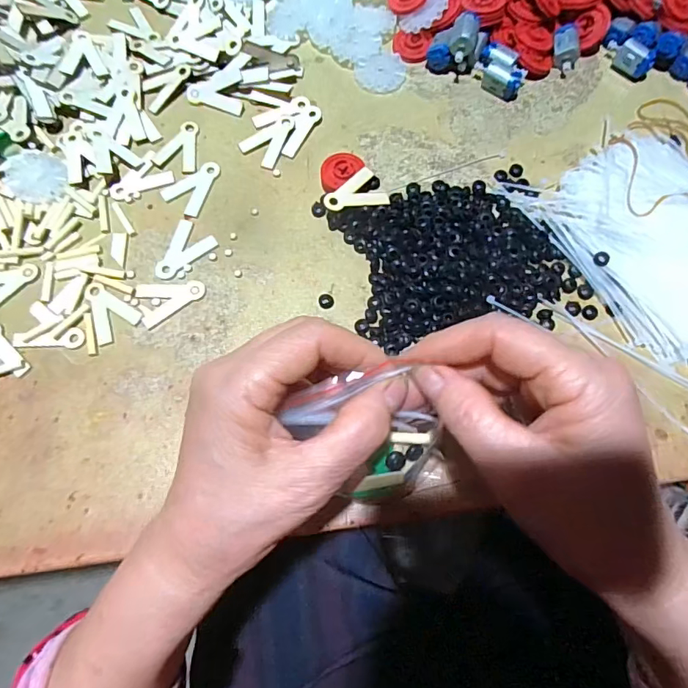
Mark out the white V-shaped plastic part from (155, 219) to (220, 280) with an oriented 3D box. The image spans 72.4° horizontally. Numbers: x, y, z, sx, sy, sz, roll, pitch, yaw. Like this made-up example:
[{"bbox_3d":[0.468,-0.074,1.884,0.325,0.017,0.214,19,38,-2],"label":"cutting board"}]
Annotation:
[{"bbox_3d":[-0.114,-0.068,0.325,0.045,0.004,0.032,-38,77,-10],"label":"white V-shaped plastic part"}]

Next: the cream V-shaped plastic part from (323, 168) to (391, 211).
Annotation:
[{"bbox_3d":[0.007,-0.107,0.325,0.044,0.007,0.030,-12,74,-3],"label":"cream V-shaped plastic part"}]

